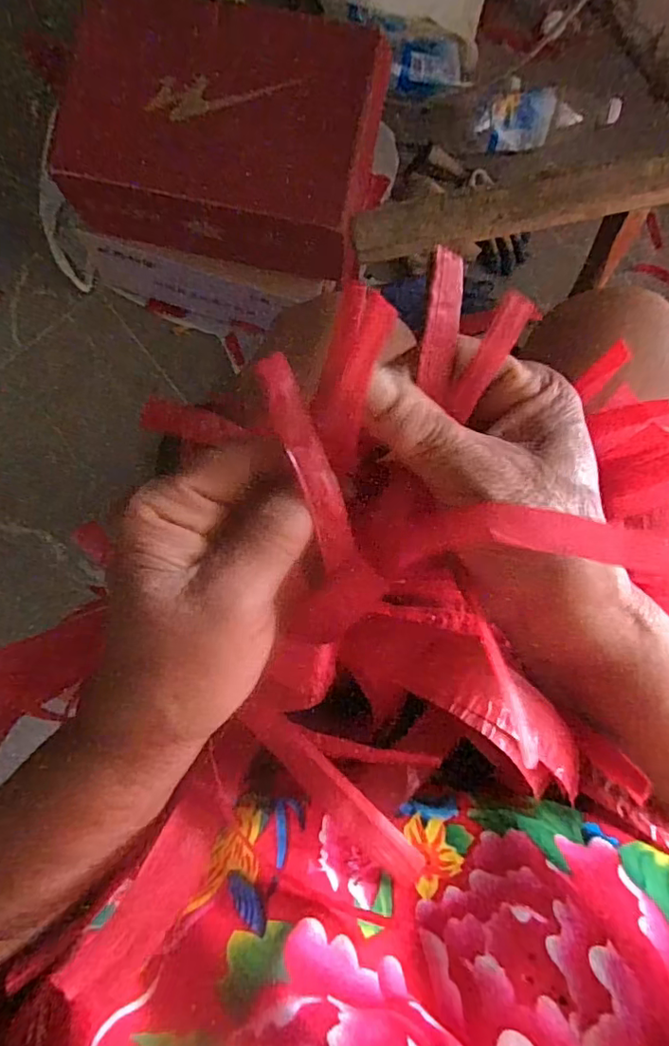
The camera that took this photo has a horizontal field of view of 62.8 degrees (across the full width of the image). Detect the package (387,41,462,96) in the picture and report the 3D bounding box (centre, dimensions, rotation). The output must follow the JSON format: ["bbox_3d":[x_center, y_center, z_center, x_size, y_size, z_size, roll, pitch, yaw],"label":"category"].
[{"bbox_3d":[0.121,-0.605,0.729,0.093,0.007,0.058,-2,132,-3],"label":"package"}]

